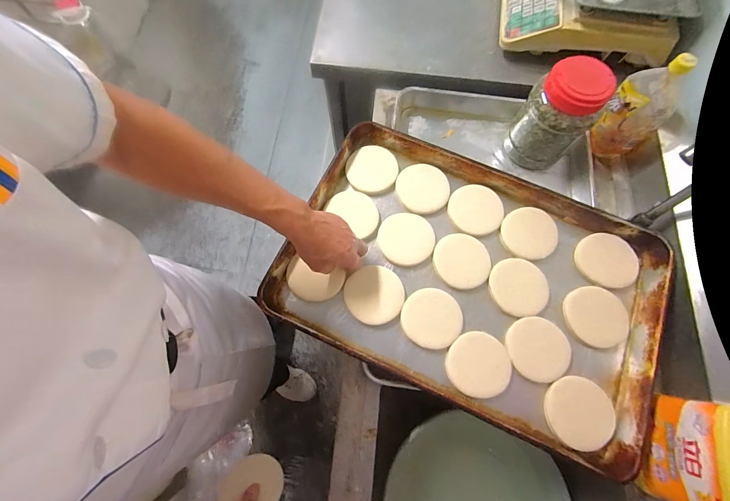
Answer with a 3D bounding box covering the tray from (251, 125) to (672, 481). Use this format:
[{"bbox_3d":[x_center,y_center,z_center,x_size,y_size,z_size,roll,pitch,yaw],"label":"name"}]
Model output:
[{"bbox_3d":[0.185,0.040,0.548,0.614,0.056,0.409,24,75,6],"label":"tray"}]

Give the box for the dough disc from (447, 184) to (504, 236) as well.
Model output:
[{"bbox_3d":[0.214,-0.079,0.607,0.107,0.006,0.098,0,74,-1],"label":"dough disc"}]

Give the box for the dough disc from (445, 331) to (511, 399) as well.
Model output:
[{"bbox_3d":[0.184,0.187,0.516,0.097,0.018,0.098,0,74,-1],"label":"dough disc"}]

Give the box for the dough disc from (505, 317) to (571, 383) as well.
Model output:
[{"bbox_3d":[0.287,0.163,0.519,0.098,0.014,0.100,0,74,-1],"label":"dough disc"}]

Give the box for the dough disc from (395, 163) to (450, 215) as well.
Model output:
[{"bbox_3d":[0.115,-0.122,0.618,0.099,0.014,0.102,0,74,-1],"label":"dough disc"}]

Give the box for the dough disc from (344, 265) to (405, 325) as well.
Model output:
[{"bbox_3d":[0.017,0.076,0.545,0.099,0.014,0.098,0,74,-1],"label":"dough disc"}]

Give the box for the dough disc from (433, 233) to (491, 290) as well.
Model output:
[{"bbox_3d":[0.178,0.019,0.575,0.100,0.007,0.102,0,74,-1],"label":"dough disc"}]

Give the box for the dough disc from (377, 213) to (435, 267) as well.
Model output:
[{"bbox_3d":[0.078,-0.022,0.582,0.102,0.010,0.097,0,74,-1],"label":"dough disc"}]

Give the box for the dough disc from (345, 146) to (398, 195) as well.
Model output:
[{"bbox_3d":[0.014,-0.161,0.624,0.100,0.007,0.103,0,74,-1],"label":"dough disc"}]

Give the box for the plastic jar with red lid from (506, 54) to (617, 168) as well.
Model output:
[{"bbox_3d":[0.385,-0.275,0.629,0.132,0.178,0.145,40,77,10],"label":"plastic jar with red lid"}]

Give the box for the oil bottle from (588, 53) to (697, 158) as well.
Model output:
[{"bbox_3d":[0.554,-0.292,0.626,0.118,0.187,0.113,-38,78,-11],"label":"oil bottle"}]

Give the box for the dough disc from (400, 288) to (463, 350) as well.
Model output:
[{"bbox_3d":[0.115,0.116,0.540,0.098,0.015,0.101,0,74,-1],"label":"dough disc"}]

